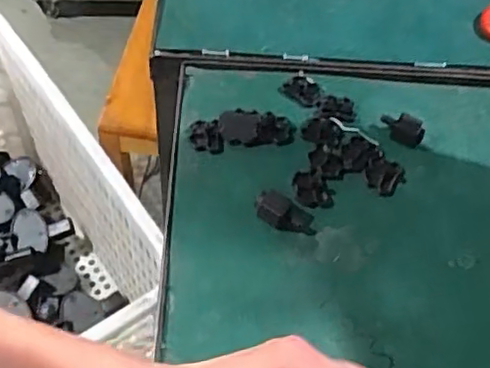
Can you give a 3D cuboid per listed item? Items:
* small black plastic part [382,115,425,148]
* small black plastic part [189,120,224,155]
[{"bbox_3d":[0.128,-0.045,0.504,0.036,0.020,0.017,19,55,12],"label":"small black plastic part"},{"bbox_3d":[-0.030,-0.037,0.494,0.026,0.009,0.030,-1,54,-3],"label":"small black plastic part"}]

